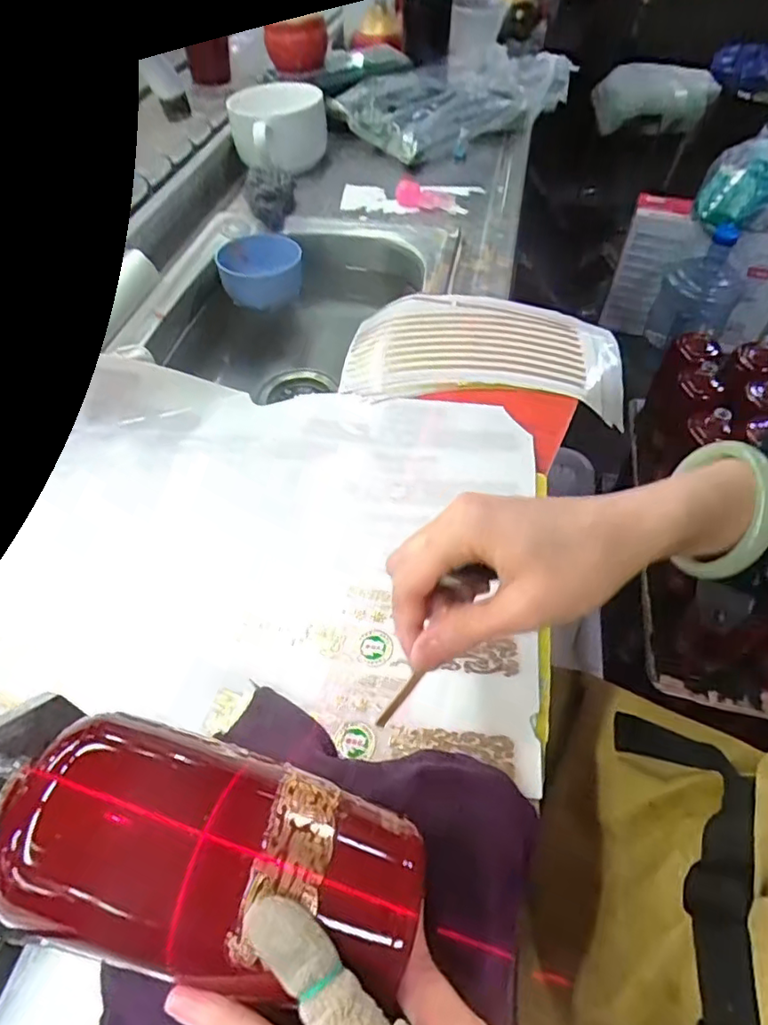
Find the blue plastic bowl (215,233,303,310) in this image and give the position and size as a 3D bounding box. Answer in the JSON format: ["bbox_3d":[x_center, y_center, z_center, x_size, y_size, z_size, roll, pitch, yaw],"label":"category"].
[{"bbox_3d":[-0.163,-0.321,0.771,0.112,0.062,0.098,-6,52,-5],"label":"blue plastic bowl"}]

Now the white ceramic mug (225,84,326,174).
[{"bbox_3d":[-0.153,-0.568,0.847,0.140,0.083,0.126,-12,52,-7],"label":"white ceramic mug"}]

